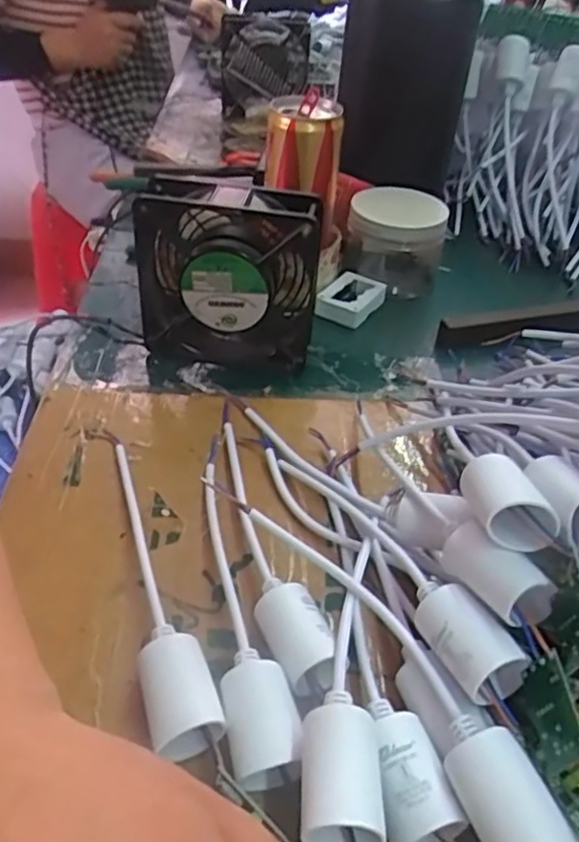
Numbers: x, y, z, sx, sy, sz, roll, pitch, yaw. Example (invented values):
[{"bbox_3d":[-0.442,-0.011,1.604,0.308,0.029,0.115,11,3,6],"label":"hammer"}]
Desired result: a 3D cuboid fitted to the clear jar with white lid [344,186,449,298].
[{"bbox_3d":[0.090,-0.154,0.580,0.083,0.075,0.077,2,41,-2],"label":"clear jar with white lid"}]

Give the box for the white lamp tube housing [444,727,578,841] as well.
[{"bbox_3d":[0.076,0.135,0.231,0.026,0.021,0.047,-12,43,-17],"label":"white lamp tube housing"}]

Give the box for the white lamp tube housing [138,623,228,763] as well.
[{"bbox_3d":[-0.047,0.116,0.283,0.027,0.023,0.055,-12,43,-18],"label":"white lamp tube housing"}]

